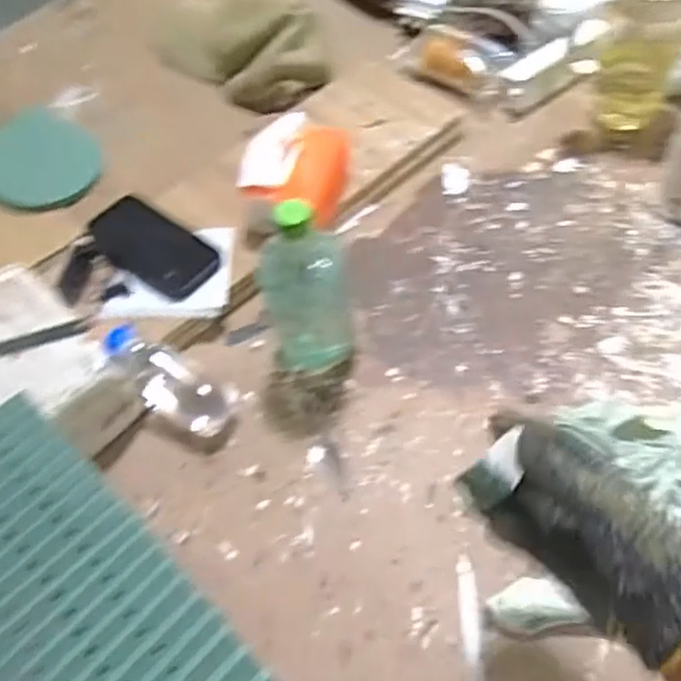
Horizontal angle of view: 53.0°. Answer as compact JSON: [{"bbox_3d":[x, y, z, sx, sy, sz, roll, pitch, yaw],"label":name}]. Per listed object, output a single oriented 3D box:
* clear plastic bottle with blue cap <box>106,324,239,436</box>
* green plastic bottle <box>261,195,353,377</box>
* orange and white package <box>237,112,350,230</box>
[{"bbox_3d":[-0.172,0.037,0.676,0.141,0.053,0.052,28,65,12],"label":"clear plastic bottle with blue cap"},{"bbox_3d":[-0.029,-0.042,0.639,0.084,0.196,0.066,4,62,0],"label":"green plastic bottle"},{"bbox_3d":[-0.052,-0.180,0.765,0.106,0.082,0.121,11,63,3],"label":"orange and white package"}]

